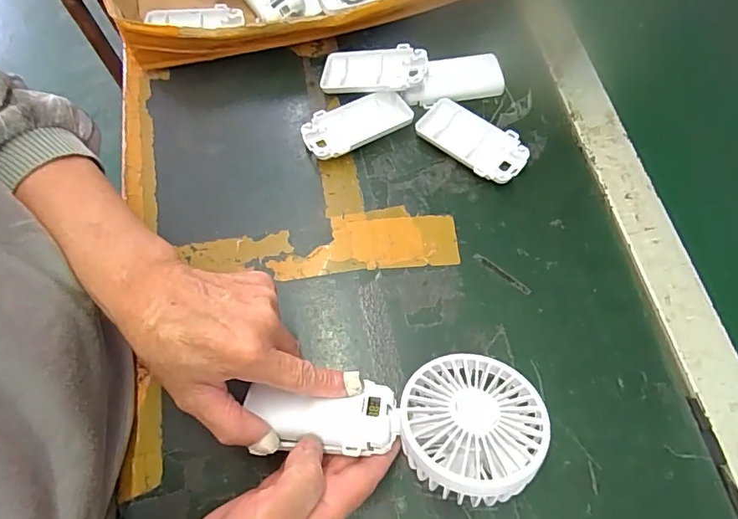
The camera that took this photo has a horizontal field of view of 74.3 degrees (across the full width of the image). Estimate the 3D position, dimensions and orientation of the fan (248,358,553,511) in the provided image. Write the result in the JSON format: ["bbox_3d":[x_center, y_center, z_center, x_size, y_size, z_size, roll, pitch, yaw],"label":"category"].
[{"bbox_3d":[0.017,0.099,0.300,0.175,0.035,0.082,-1,67,5],"label":"fan"}]

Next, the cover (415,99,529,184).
[{"bbox_3d":[0.089,-0.102,0.427,0.095,0.015,0.050,36,73,16],"label":"cover"}]

